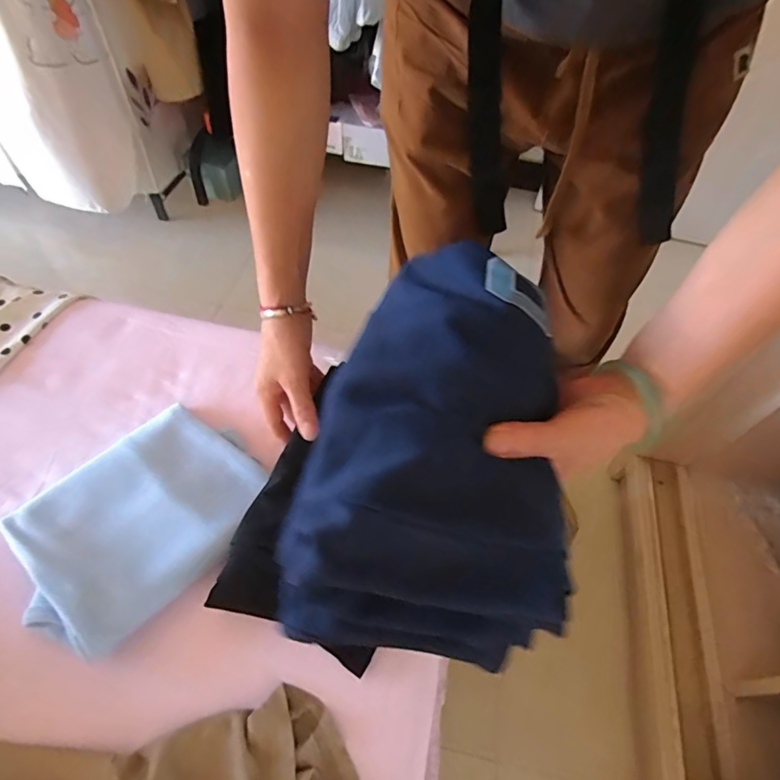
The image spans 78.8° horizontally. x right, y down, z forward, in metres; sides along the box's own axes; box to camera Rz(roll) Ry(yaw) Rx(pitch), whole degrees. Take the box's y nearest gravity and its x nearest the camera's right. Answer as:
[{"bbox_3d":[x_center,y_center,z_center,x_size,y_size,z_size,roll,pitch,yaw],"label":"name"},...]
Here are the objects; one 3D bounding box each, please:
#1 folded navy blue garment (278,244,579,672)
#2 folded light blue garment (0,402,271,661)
[{"bbox_3d":[0.040,0.005,0.285,0.145,0.042,0.265,10,54,2],"label":"folded navy blue garment"},{"bbox_3d":[-0.229,0.112,0.437,0.173,0.039,0.208,35,60,19],"label":"folded light blue garment"}]

